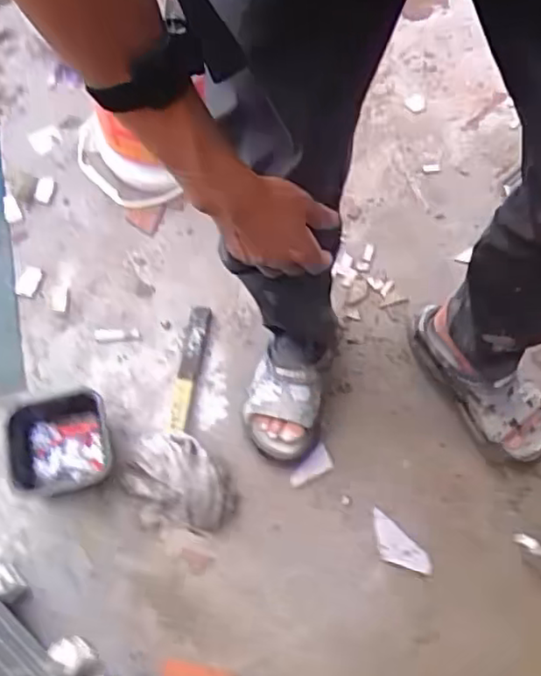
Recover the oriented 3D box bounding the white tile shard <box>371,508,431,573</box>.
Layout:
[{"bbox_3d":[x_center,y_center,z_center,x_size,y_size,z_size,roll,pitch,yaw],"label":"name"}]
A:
[{"bbox_3d":[0.202,0.339,1.041,0.121,0.011,0.051,41,72,18],"label":"white tile shard"}]

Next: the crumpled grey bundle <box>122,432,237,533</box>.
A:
[{"bbox_3d":[-0.149,0.232,1.062,0.187,0.088,0.150,6,65,3],"label":"crumpled grey bundle"}]

